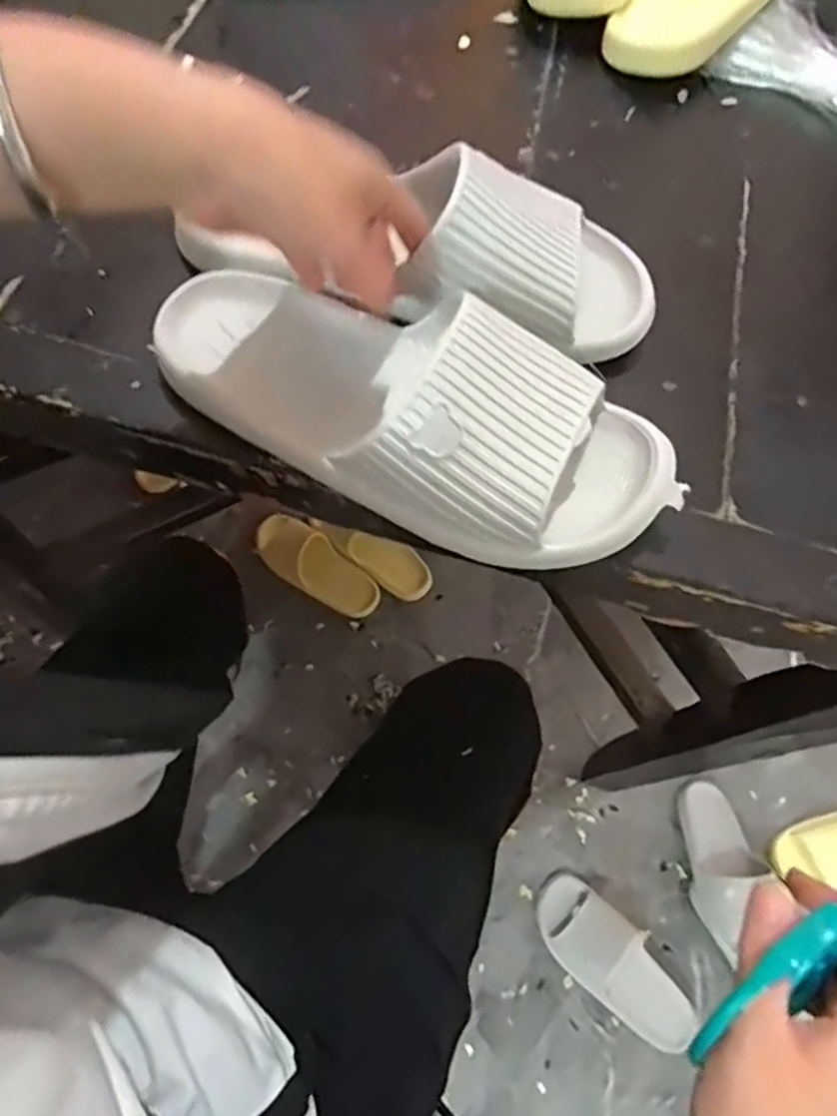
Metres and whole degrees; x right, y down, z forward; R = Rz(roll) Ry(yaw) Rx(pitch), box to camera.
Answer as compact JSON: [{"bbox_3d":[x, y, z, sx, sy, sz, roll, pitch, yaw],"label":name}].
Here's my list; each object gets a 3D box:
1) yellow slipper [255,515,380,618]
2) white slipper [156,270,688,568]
[{"bbox_3d":[-0.192,0.014,1.233,0.266,0.068,0.095,32,68,11],"label":"yellow slipper"},{"bbox_3d":[-0.003,-0.085,0.334,0.263,0.062,0.113,31,68,10],"label":"white slipper"}]

